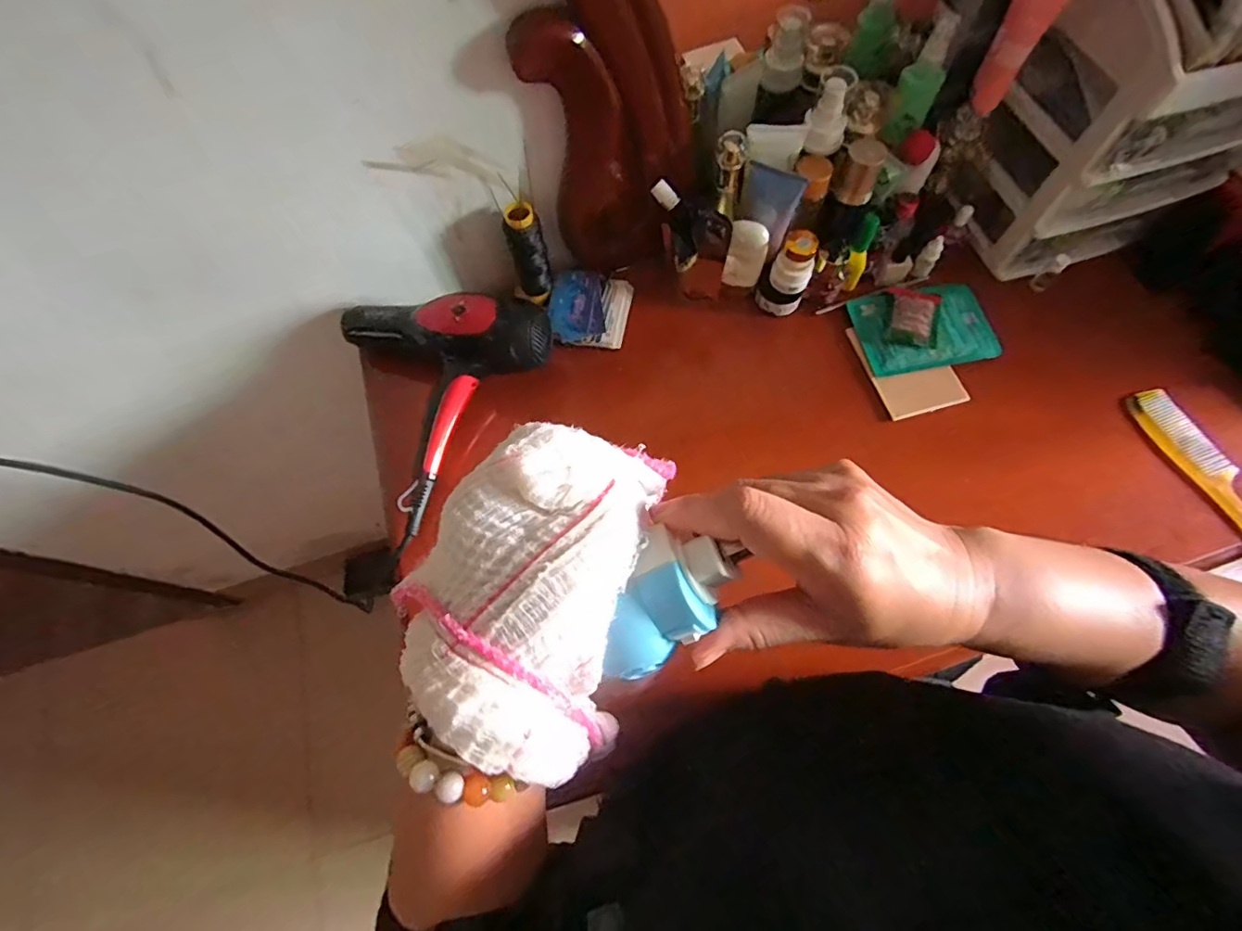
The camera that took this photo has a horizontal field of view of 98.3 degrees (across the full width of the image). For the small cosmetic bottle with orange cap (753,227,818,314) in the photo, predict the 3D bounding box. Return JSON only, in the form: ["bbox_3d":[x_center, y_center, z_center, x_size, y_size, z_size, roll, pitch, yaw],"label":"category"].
[{"bbox_3d":[0.185,-0.213,0.594,0.048,0.093,0.045,29,73,14],"label":"small cosmetic bottle with orange cap"}]

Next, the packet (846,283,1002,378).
[{"bbox_3d":[0.342,-0.158,0.605,0.145,0.013,0.105,-13,68,-2],"label":"packet"}]

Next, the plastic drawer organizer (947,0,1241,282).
[{"bbox_3d":[0.526,-0.369,0.551,0.242,0.259,0.175,-20,69,-5],"label":"plastic drawer organizer"}]

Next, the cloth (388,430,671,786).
[{"bbox_3d":[-0.032,0.049,0.219,0.076,0.063,0.131,14,70,8],"label":"cloth"}]

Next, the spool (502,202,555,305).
[{"bbox_3d":[-0.105,-0.234,0.601,0.040,0.120,0.040,12,70,8],"label":"spool"}]

